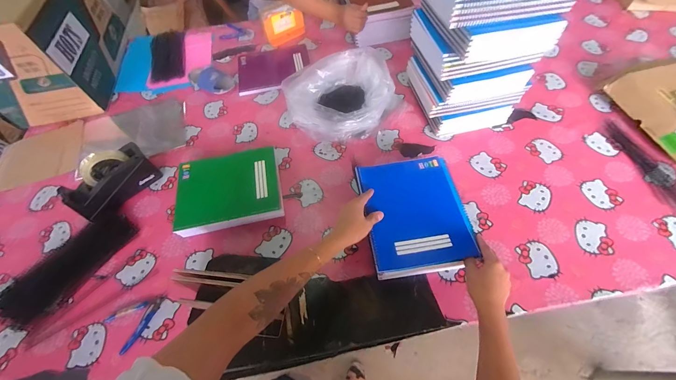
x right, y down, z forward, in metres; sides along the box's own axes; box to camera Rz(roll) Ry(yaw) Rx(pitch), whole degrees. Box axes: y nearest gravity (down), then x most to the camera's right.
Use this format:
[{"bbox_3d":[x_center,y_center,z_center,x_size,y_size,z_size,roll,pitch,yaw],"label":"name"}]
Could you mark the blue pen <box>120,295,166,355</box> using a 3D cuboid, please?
[{"bbox_3d":[-0.404,0.276,0.591,0.018,0.007,0.120,20,62,16],"label":"blue pen"}]

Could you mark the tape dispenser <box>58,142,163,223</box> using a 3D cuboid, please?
[{"bbox_3d":[-0.571,-0.024,0.716,0.089,0.116,0.197,37,68,23],"label":"tape dispenser"}]

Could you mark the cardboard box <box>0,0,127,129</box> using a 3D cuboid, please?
[{"bbox_3d":[-0.918,-0.461,0.896,0.265,0.311,0.429,-11,58,-2],"label":"cardboard box"}]

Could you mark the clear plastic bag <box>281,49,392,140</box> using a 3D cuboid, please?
[{"bbox_3d":[0.003,-0.253,0.804,0.274,0.134,0.233,-19,59,-7],"label":"clear plastic bag"}]

